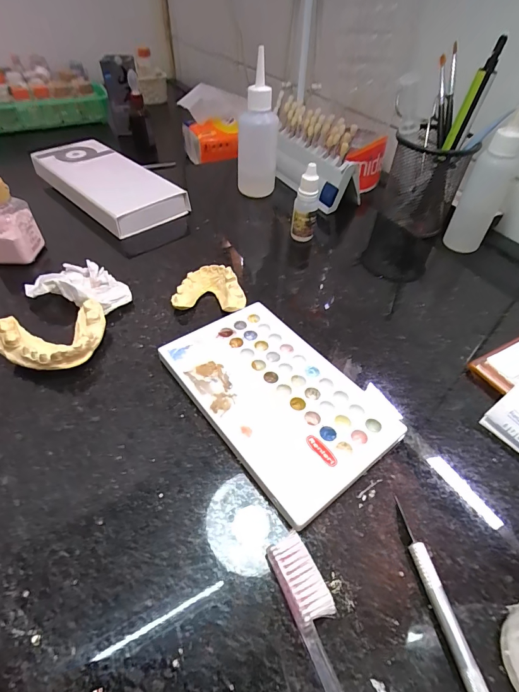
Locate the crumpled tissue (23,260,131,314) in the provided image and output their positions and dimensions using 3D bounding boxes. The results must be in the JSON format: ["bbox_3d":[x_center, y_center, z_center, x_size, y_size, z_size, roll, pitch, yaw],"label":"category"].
[{"bbox_3d":[-0.152,-0.052,0.310,0.079,0.027,0.045,9,48,7],"label":"crumpled tissue"}]

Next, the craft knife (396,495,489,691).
[{"bbox_3d":[0.089,0.139,0.154,0.009,0.009,0.131,-7,48,-7],"label":"craft knife"}]

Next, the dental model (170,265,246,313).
[{"bbox_3d":[-0.040,-0.049,0.312,0.060,0.018,0.046,8,48,6],"label":"dental model"}]

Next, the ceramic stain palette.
[{"bbox_3d":[0.010,0.032,0.246,0.094,0.012,0.151,-29,55,-25],"label":"ceramic stain palette"}]

